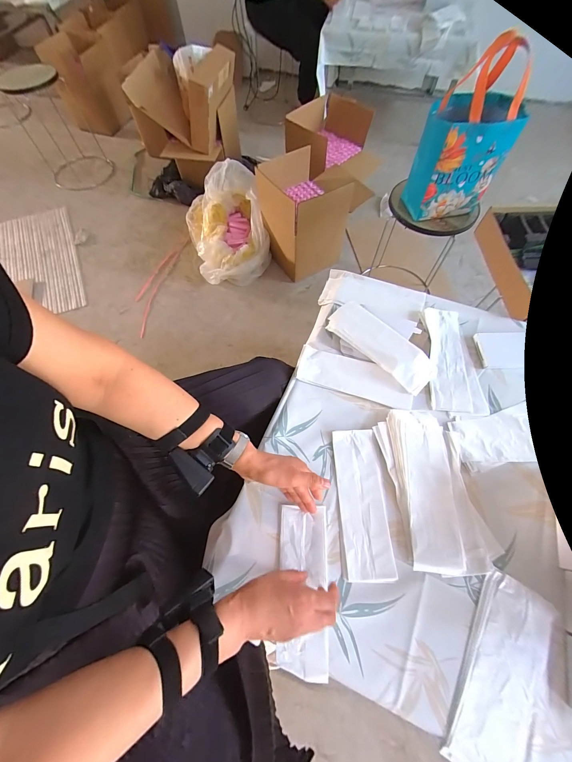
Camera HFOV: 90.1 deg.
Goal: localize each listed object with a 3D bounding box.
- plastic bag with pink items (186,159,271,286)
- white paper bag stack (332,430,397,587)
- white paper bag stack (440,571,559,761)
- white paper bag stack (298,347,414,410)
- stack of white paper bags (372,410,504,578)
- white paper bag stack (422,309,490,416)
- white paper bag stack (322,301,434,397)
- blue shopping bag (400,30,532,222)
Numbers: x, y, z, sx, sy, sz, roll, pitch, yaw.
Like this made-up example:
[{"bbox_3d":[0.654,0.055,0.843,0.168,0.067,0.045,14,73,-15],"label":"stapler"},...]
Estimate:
[{"bbox_3d":[-0.281,-0.721,1.330,0.348,0.250,0.474,-12,65,-5],"label":"plastic bag with pink items"},{"bbox_3d":[0.138,0.216,0.524,0.085,0.006,0.250,-1,66,1],"label":"white paper bag stack"},{"bbox_3d":[0.322,0.433,0.417,0.106,0.012,0.248,28,69,13],"label":"white paper bag stack"},{"bbox_3d":[0.149,-0.010,0.622,0.246,0.014,0.086,16,67,8],"label":"white paper bag stack"},{"bbox_3d":[0.272,0.189,0.520,0.147,0.028,0.279,-9,66,-3],"label":"stack of white paper bags"},{"bbox_3d":[0.370,-0.050,0.644,0.108,0.018,0.256,1,66,2],"label":"white paper bag stack"},{"bbox_3d":[0.212,-0.084,0.642,0.255,0.034,0.097,41,72,17],"label":"white paper bag stack"},{"bbox_3d":[0.477,-0.644,0.777,0.204,0.314,0.152,-7,64,-2],"label":"blue shopping bag"}]

